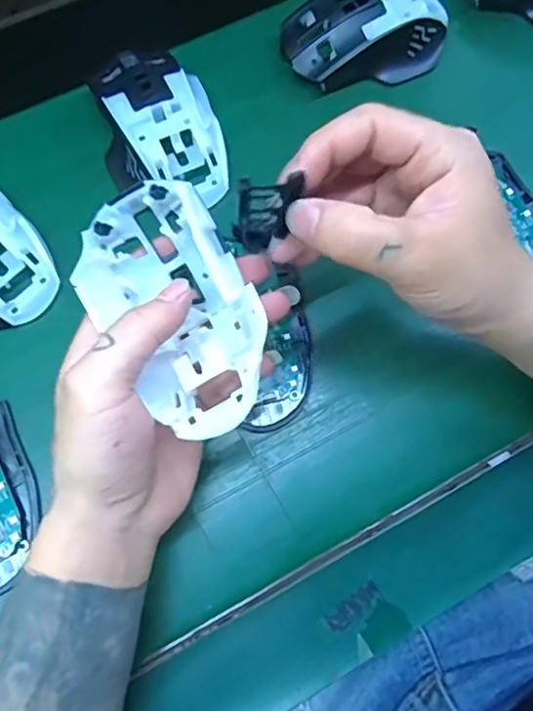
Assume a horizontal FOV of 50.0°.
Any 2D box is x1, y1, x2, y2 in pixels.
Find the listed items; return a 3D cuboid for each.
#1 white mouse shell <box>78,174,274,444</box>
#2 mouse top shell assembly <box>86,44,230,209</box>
[{"bbox_3d":[-0.038,-0.022,0.252,0.066,0.035,0.113,-34,79,-10],"label":"white mouse shell"},{"bbox_3d":[-0.067,-0.142,0.350,0.070,0.032,0.106,-21,77,-7],"label":"mouse top shell assembly"}]

